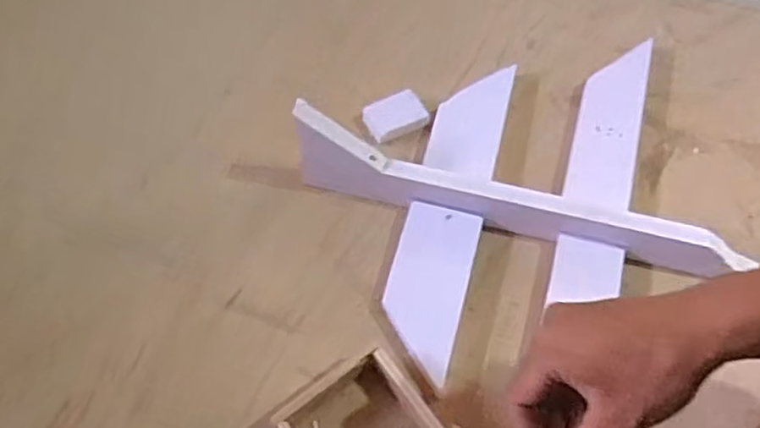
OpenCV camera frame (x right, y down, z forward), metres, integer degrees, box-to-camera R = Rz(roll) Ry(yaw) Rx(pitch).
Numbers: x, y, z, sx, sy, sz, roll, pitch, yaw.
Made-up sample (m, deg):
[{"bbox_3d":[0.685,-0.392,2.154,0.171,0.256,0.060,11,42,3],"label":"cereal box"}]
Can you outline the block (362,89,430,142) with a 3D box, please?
[{"bbox_3d":[0.017,-0.106,0.718,0.064,0.015,0.045,-21,62,-12],"label":"block"}]

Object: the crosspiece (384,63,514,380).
[{"bbox_3d":[0.068,-0.011,0.662,0.071,0.022,0.338,14,60,8],"label":"crosspiece"}]

